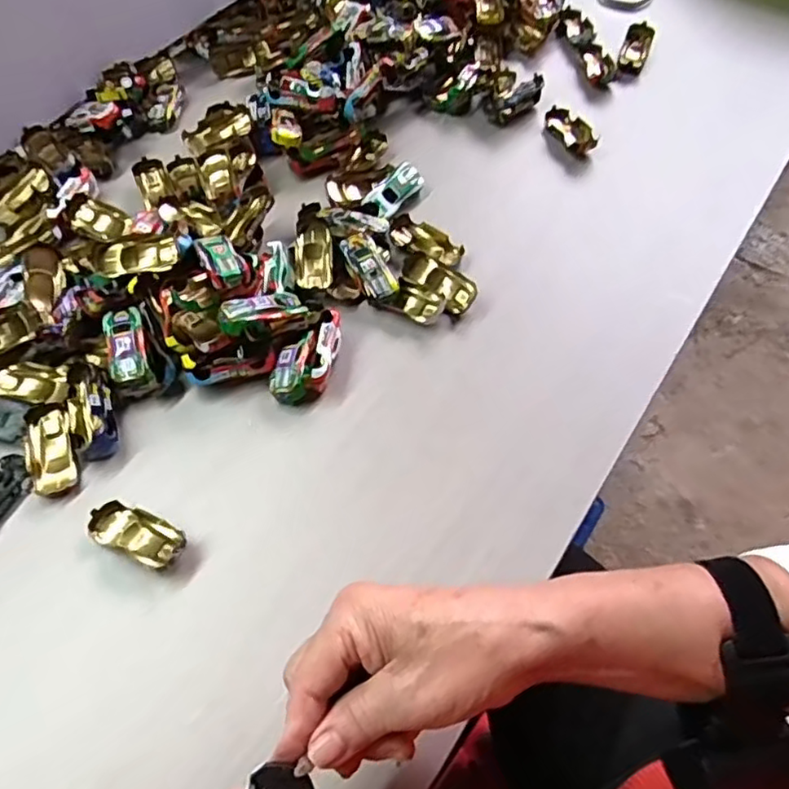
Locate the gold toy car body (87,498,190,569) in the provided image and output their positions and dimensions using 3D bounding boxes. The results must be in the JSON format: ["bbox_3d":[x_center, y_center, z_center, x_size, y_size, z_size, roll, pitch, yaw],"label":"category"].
[{"bbox_3d":[-0.160,0.088,0.394,0.061,0.014,0.027,20,61,12],"label":"gold toy car body"}]

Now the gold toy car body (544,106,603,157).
[{"bbox_3d":[0.162,-0.245,0.587,0.036,0.016,0.065,-29,63,-15],"label":"gold toy car body"}]

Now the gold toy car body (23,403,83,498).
[{"bbox_3d":[-0.233,0.039,0.425,0.030,0.019,0.062,-20,64,-14],"label":"gold toy car body"}]

